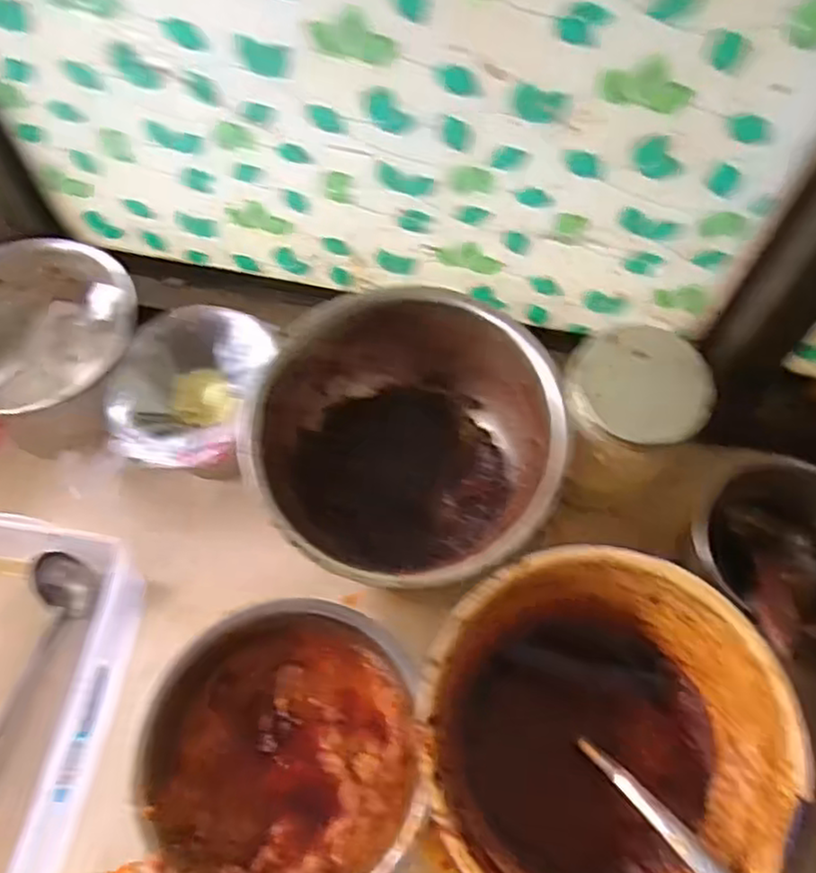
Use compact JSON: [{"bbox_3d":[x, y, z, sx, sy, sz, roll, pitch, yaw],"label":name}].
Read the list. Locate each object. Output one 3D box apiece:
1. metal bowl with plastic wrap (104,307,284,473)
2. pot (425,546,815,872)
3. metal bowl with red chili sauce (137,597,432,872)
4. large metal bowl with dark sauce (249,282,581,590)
[{"bbox_3d":[-0.187,-0.041,0.615,0.130,0.061,0.151,10,64,5],"label":"metal bowl with plastic wrap"},{"bbox_3d":[0.135,0.222,0.511,0.242,0.120,0.244,0,64,0],"label":"pot"},{"bbox_3d":[-0.086,0.243,0.515,0.185,0.092,0.185,0,64,0],"label":"metal bowl with red chili sauce"},{"bbox_3d":[0.004,0.001,0.605,0.250,0.129,0.234,0,64,0],"label":"large metal bowl with dark sauce"}]

